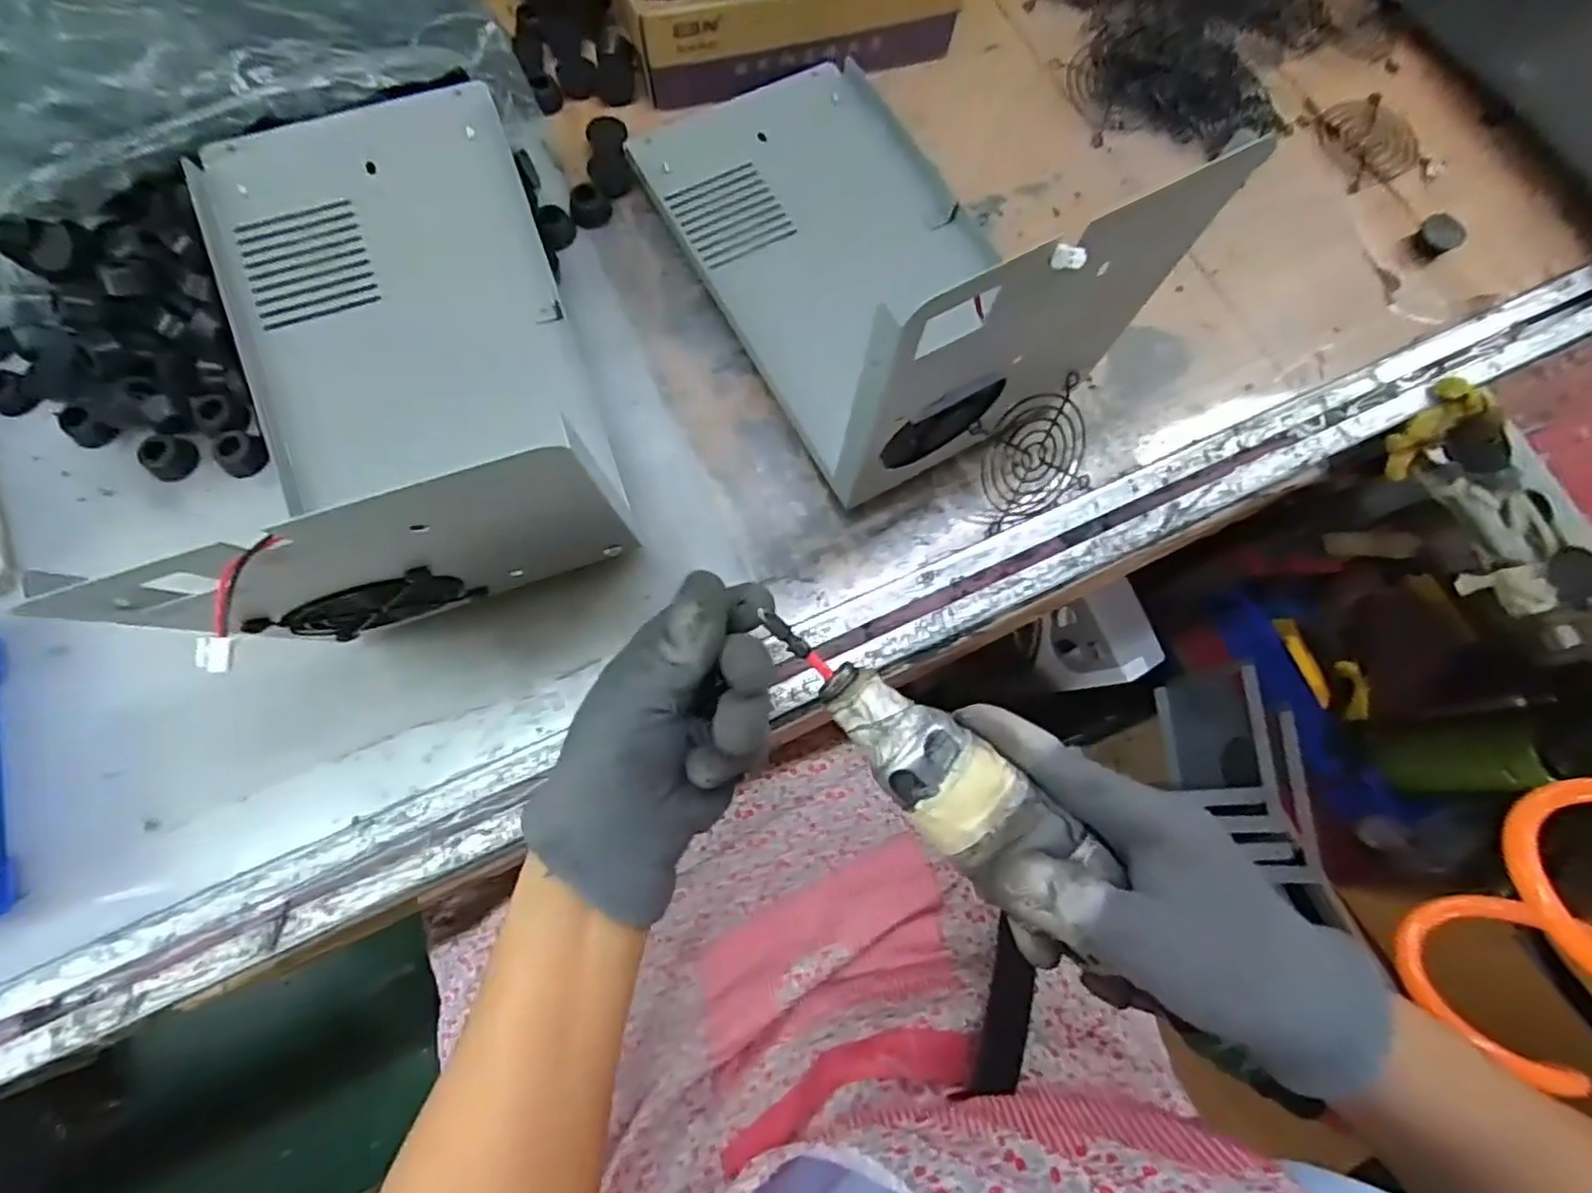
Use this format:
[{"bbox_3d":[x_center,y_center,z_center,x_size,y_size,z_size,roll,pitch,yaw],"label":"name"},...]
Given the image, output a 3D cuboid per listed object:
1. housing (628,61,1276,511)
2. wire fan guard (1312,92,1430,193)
[{"bbox_3d":[0.030,-0.213,0.333,0.166,0.161,0.276,-31,78,-10],"label":"housing"},{"bbox_3d":[0.379,-0.303,0.458,0.060,0.005,0.066,-17,76,-7],"label":"wire fan guard"}]

